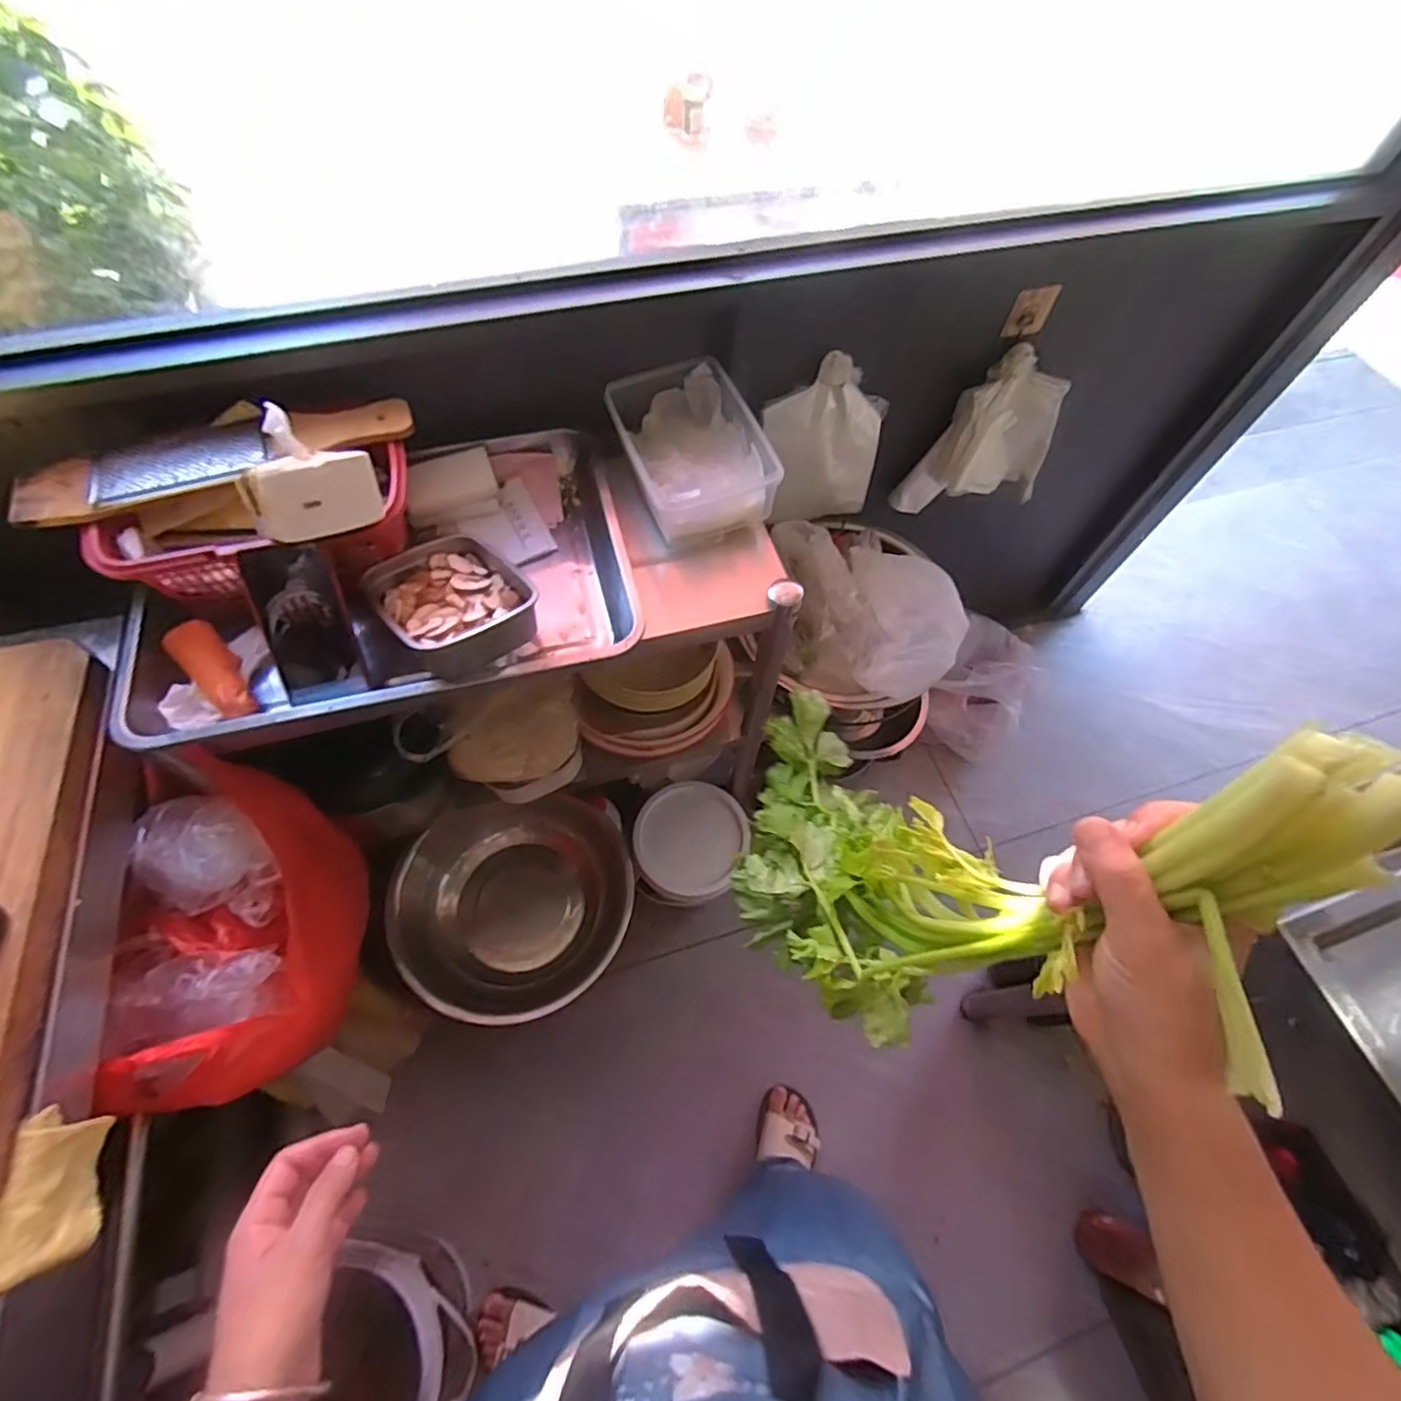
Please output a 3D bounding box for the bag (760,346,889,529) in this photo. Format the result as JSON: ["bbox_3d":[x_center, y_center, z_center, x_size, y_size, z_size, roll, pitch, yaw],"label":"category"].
[{"bbox_3d":[0.180,-0.367,0.940,0.200,0.220,0.072,-12,63,-9],"label":"bag"}]

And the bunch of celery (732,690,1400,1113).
[{"bbox_3d":[0.141,0.098,0.407,0.176,0.443,0.158,-33,95,-18],"label":"bunch of celery"}]

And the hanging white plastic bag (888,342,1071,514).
[{"bbox_3d":[0.450,-0.408,1.033,0.228,0.263,0.076,-5,62,-6],"label":"hanging white plastic bag"}]

